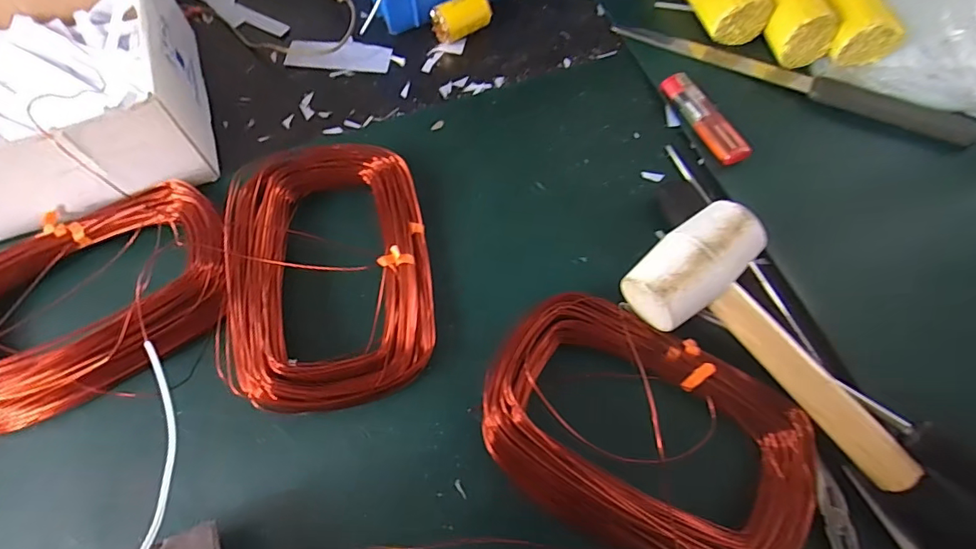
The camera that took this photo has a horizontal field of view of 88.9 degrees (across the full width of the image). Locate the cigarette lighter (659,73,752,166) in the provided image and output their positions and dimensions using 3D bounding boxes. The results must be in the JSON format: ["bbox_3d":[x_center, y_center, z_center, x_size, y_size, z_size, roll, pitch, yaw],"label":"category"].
[{"bbox_3d":[0.165,-0.117,0.381,0.025,0.019,0.087,-23,68,-11],"label":"cigarette lighter"}]

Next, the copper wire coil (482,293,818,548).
[{"bbox_3d":[0.086,0.086,0.276,0.174,0.037,0.117,29,68,11],"label":"copper wire coil"}]

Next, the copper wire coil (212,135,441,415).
[{"bbox_3d":[-0.102,-0.005,0.321,0.123,0.029,0.176,-6,66,-4],"label":"copper wire coil"}]

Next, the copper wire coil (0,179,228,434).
[{"bbox_3d":[-0.251,0.014,0.307,0.176,0.028,0.120,-21,68,-10],"label":"copper wire coil"}]

